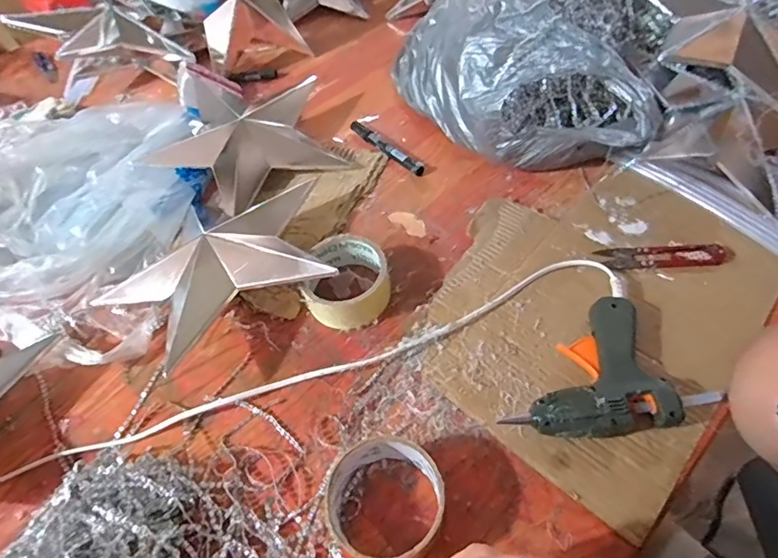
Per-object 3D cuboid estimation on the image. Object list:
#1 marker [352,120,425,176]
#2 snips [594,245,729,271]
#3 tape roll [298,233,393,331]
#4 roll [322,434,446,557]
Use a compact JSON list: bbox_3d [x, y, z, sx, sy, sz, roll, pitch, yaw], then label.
[{"bbox_3d":[-0.003,-0.169,0.617,0.018,0.015,0.133,-35,57,-19],"label":"marker"},{"bbox_3d":[0.267,-0.022,0.472,0.113,0.012,0.026,0,53,7],"label":"snips"},{"bbox_3d":[-0.040,0.002,0.477,0.082,0.040,0.091,3,55,11],"label":"tape roll"},{"bbox_3d":[-0.006,0.159,0.355,0.085,0.046,0.088,-3,52,4],"label":"roll"}]

